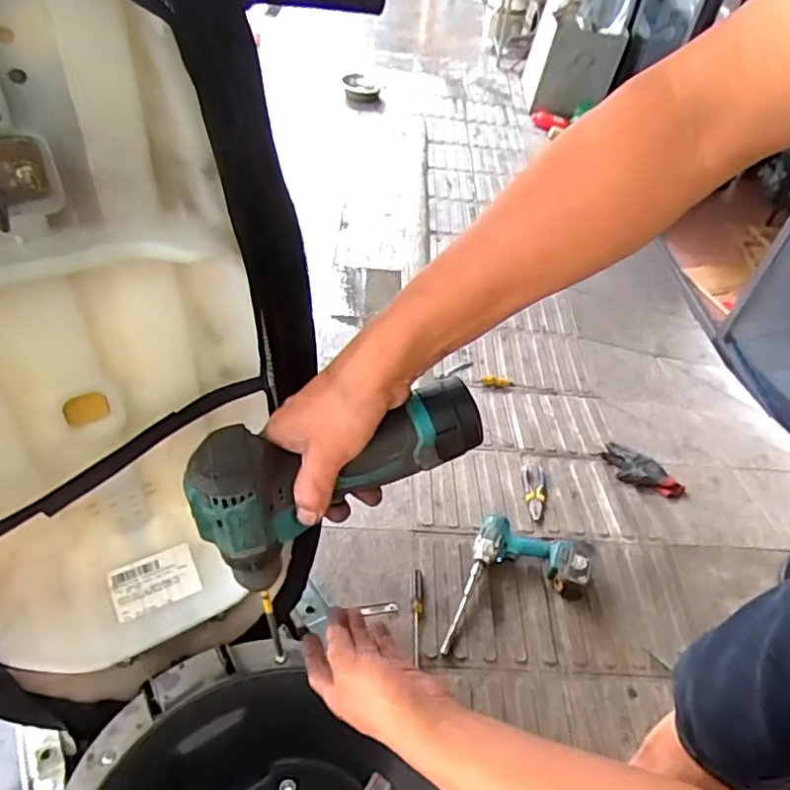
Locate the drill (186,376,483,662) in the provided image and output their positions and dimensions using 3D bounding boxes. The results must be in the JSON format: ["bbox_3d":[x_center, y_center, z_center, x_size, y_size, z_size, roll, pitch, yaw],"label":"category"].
[{"bbox_3d":[-0.037,0.058,0.423,0.207,0.130,0.062,-23,49,0],"label":"drill"}]

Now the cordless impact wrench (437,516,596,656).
[{"bbox_3d":[0.233,0.367,1.275,0.371,0.084,0.225,-12,48,-19],"label":"cordless impact wrench"}]

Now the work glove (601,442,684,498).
[{"bbox_3d":[0.654,0.216,1.590,0.212,0.044,0.115,29,48,20],"label":"work glove"}]

